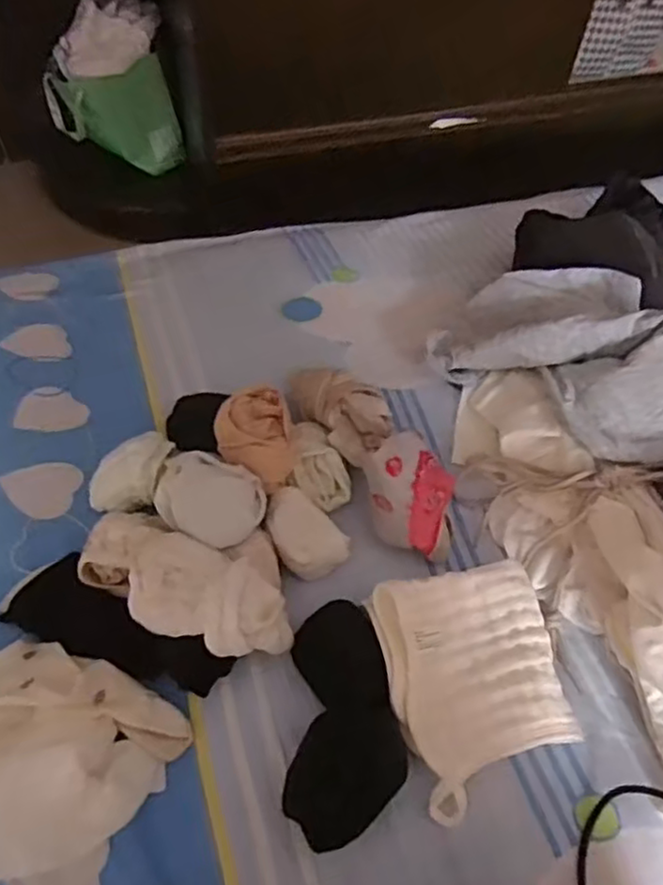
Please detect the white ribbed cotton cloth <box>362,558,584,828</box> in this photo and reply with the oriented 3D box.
[{"bbox_3d":[0.106,0.166,0.493,0.129,0.046,0.148,-11,55,-12],"label":"white ribbed cotton cloth"}]

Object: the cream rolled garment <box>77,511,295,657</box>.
[{"bbox_3d":[-0.104,0.093,0.496,0.162,0.056,0.091,17,54,8],"label":"cream rolled garment"}]

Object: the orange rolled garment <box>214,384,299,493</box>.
[{"bbox_3d":[-0.061,0.001,0.561,0.062,0.064,0.081,-3,53,-7],"label":"orange rolled garment"}]

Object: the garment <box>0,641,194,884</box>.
[{"bbox_3d":[-0.196,0.192,0.432,0.164,0.065,0.136,21,54,11],"label":"garment"}]

